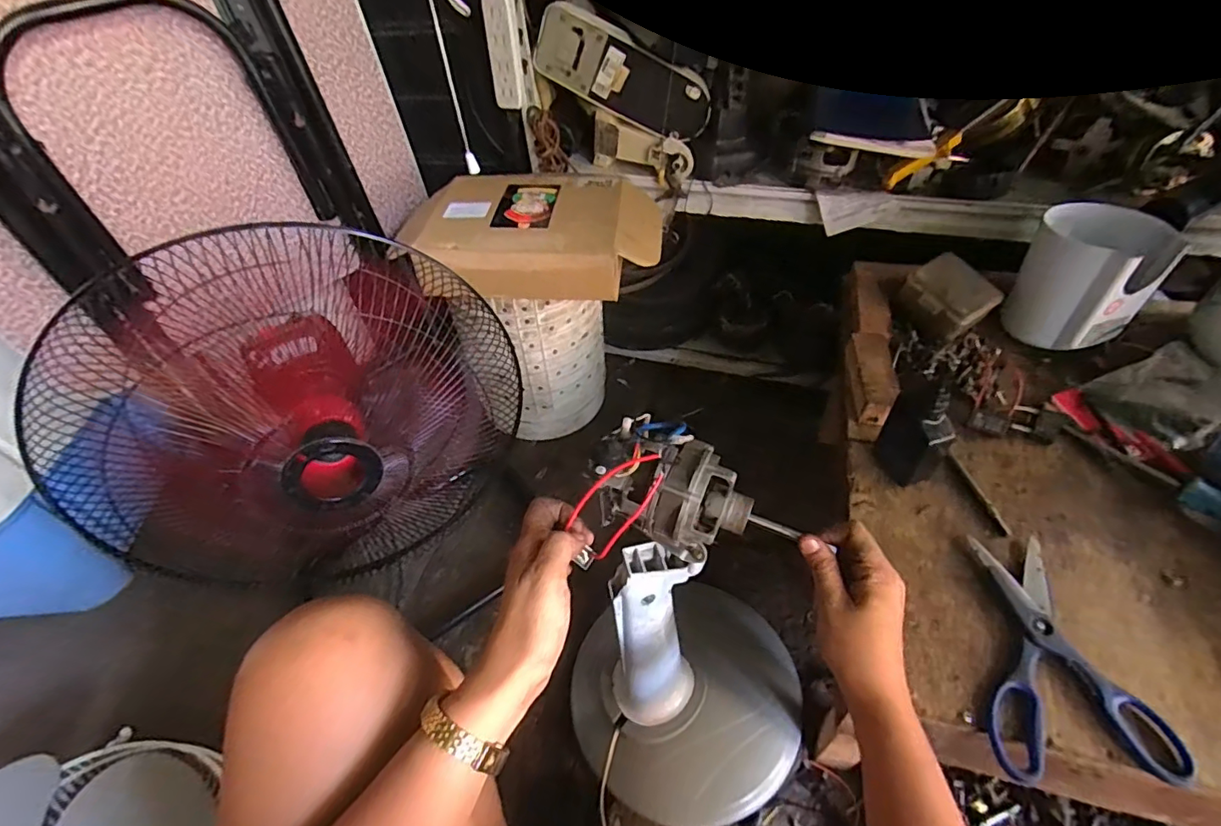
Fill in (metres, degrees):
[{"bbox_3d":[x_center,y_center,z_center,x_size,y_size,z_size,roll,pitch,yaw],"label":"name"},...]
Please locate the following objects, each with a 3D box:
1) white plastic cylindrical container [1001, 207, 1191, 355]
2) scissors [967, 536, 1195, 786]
[{"bbox_3d":[0.542,-0.153,0.615,0.097,0.126,0.127,-36,54,-25],"label":"white plastic cylindrical container"},{"bbox_3d":[0.344,0.187,0.434,0.122,0.014,0.186,-2,48,3],"label":"scissors"}]

